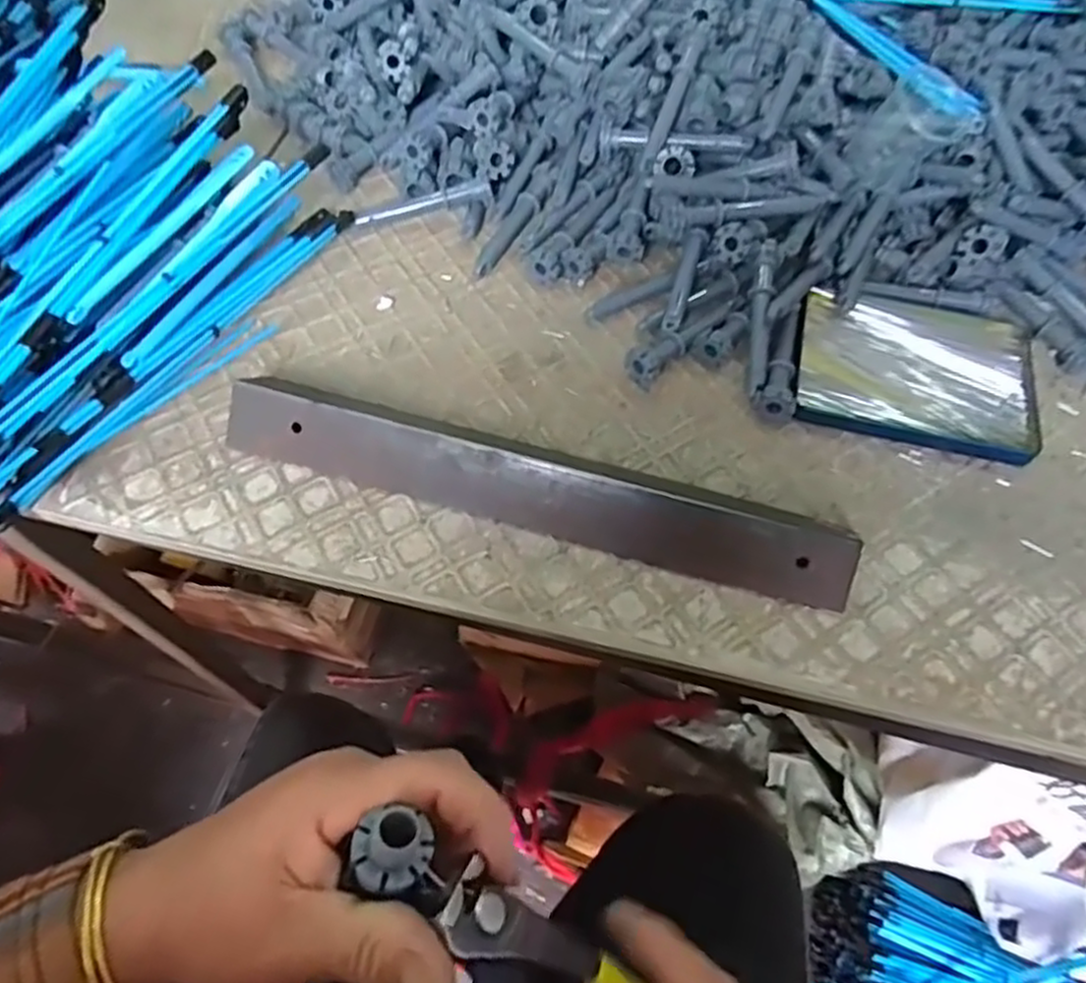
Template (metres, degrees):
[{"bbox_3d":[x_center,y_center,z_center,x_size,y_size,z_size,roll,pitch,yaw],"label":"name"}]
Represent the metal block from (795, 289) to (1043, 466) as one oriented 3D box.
[{"bbox_3d":[0.211,-0.070,0.407,0.131,0.013,0.095,12,62,5],"label":"metal block"}]

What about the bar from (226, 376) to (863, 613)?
[{"bbox_3d":[-0.006,-0.009,0.358,0.310,0.026,0.048,15,63,7],"label":"bar"}]

